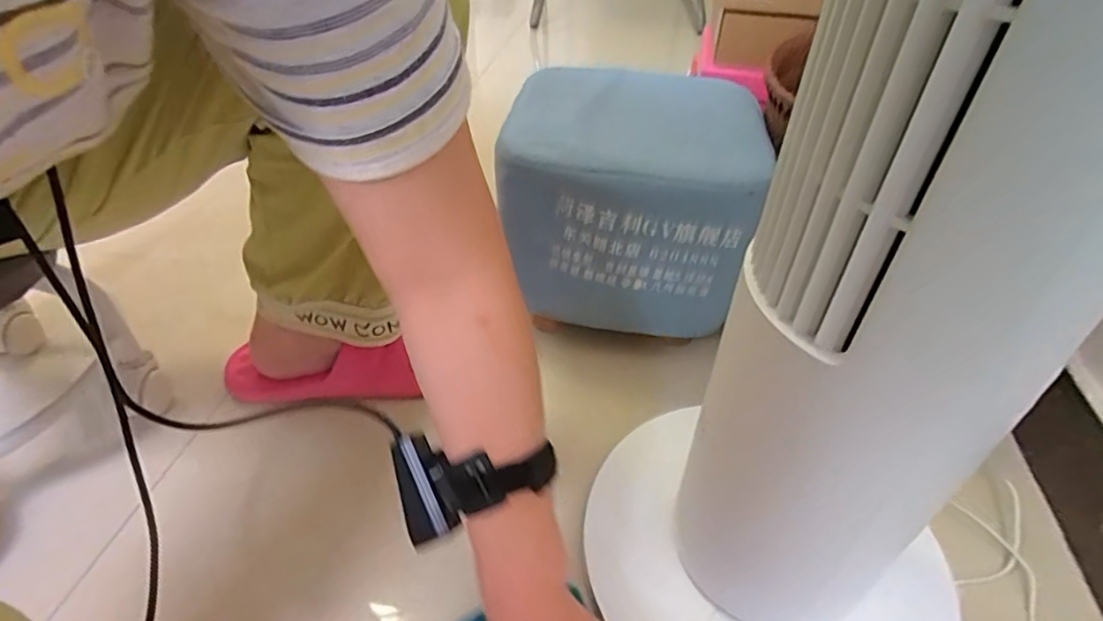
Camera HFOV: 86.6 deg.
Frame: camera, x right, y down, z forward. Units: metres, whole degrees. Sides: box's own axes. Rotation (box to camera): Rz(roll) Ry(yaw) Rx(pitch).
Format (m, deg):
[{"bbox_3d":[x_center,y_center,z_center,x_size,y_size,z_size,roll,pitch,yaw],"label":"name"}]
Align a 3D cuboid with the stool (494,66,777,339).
[{"bbox_3d":[0.089,-0.121,0.633,0.210,0.178,0.217,8,40,6],"label":"stool"}]

